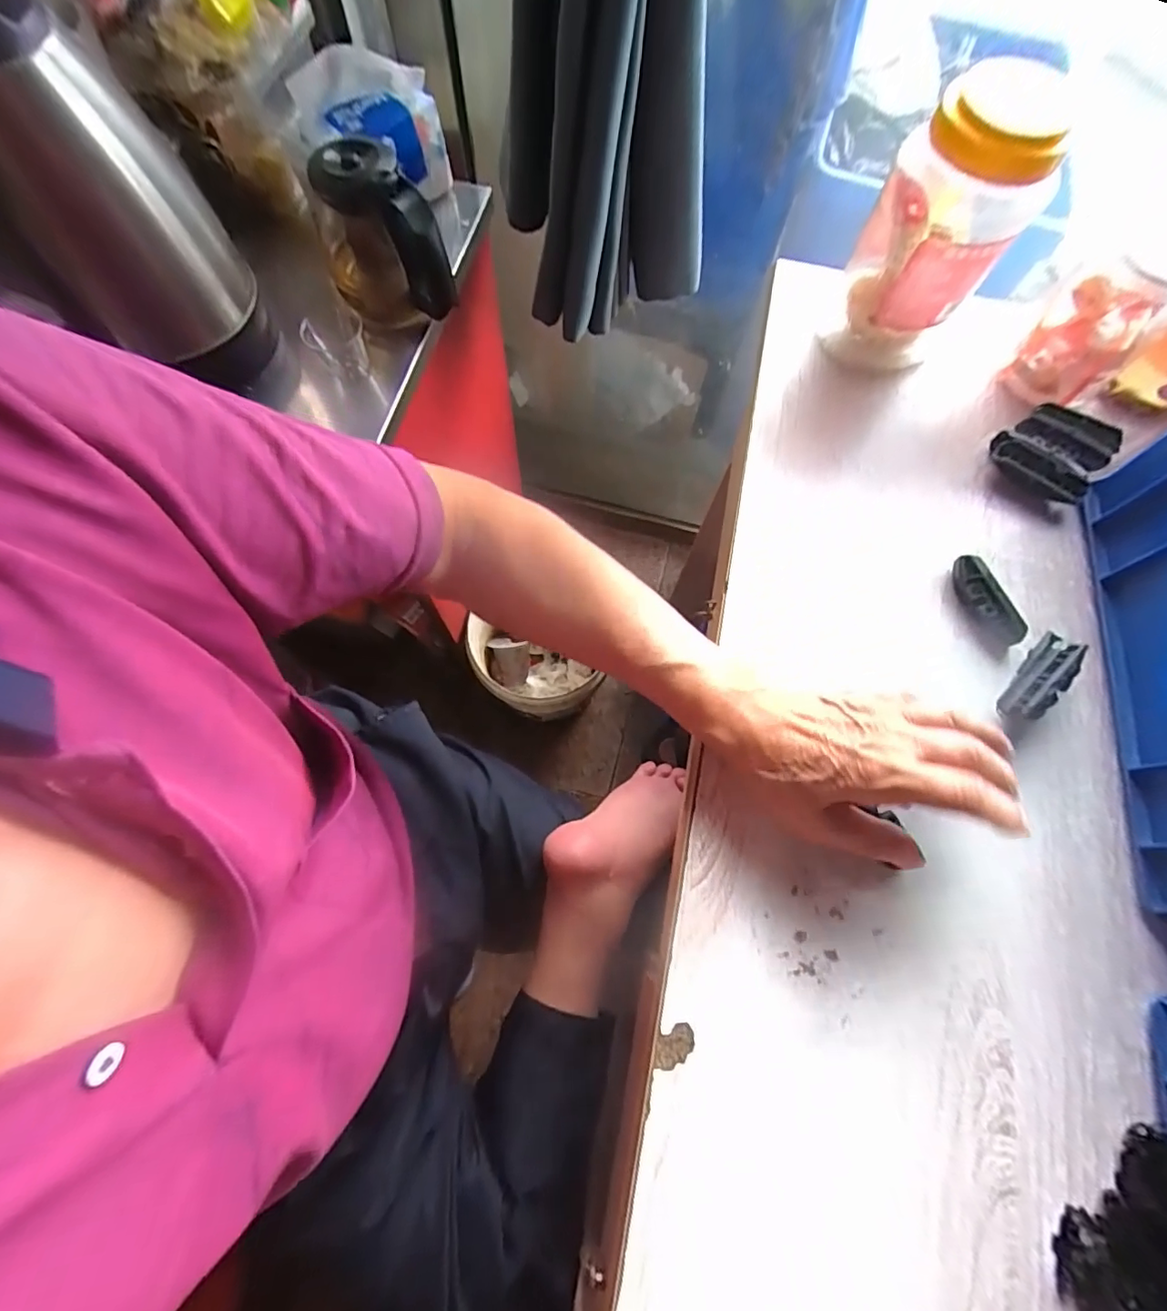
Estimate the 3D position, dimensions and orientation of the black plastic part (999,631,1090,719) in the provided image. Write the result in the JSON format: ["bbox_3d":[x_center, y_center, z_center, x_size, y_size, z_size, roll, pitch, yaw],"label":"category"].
[{"bbox_3d":[0.307,0.016,0.359,0.023,0.033,0.070,41,75,12],"label":"black plastic part"}]

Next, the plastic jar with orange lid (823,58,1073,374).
[{"bbox_3d":[0.259,-0.308,0.396,0.095,0.164,0.083,25,72,7],"label":"plastic jar with orange lid"}]

